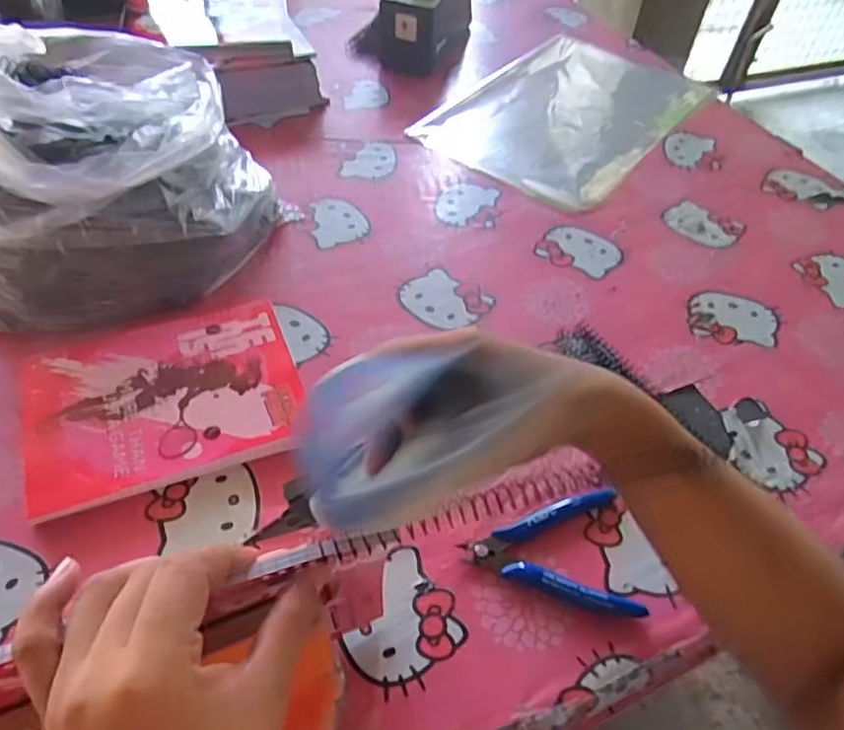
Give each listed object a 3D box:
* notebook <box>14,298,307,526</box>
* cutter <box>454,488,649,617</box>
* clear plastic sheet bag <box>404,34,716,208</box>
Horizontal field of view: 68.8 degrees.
[{"bbox_3d":[-0.196,0.027,0.477,0.193,0.021,0.154,-14,53,-15],"label":"notebook"},{"bbox_3d":[0.084,0.126,0.412,0.108,0.019,0.080,0,50,-4],"label":"cutter"},{"bbox_3d":[0.199,-0.347,0.820,0.261,0.014,0.406,33,55,21],"label":"clear plastic sheet bag"}]

